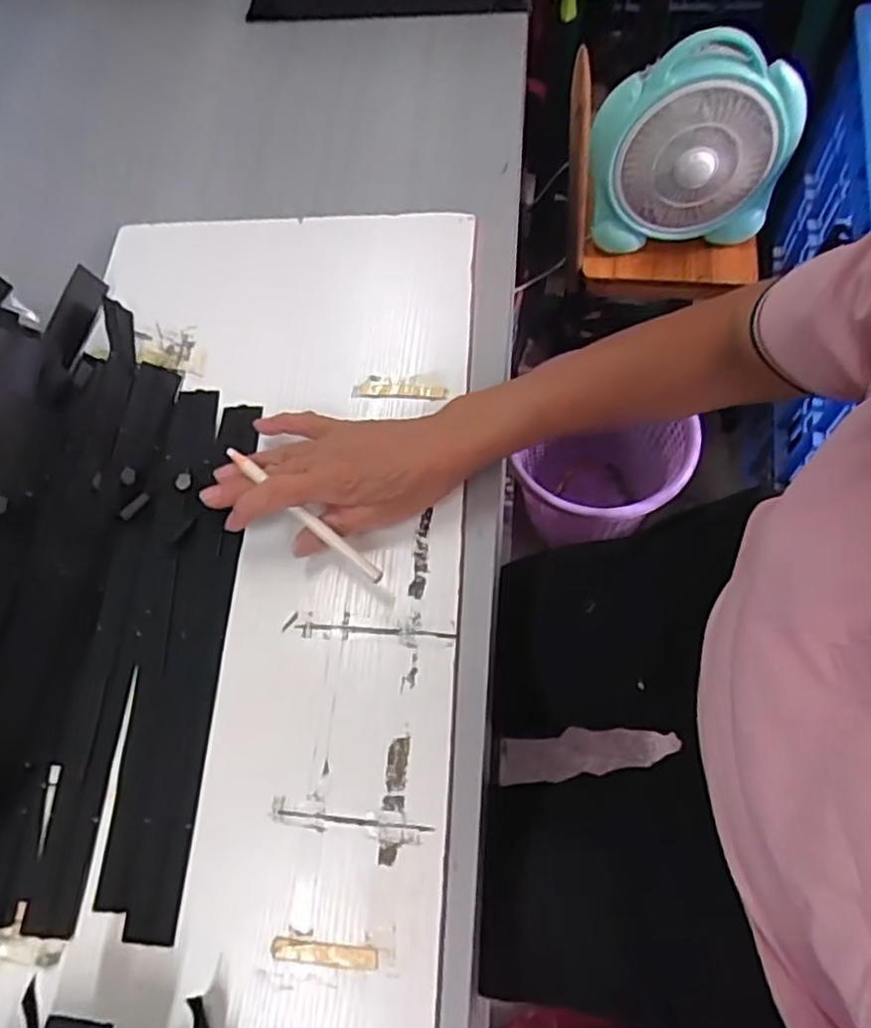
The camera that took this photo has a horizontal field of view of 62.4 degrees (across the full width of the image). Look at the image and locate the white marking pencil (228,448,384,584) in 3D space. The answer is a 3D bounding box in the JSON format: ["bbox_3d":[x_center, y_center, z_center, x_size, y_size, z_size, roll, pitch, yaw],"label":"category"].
[{"bbox_3d":[-0.086,0.000,0.468,0.132,0.009,0.009,40,70,8],"label":"white marking pencil"}]

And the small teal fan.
[{"bbox_3d":[0.312,-0.439,0.878,0.241,0.221,0.077,-6,66,3],"label":"small teal fan"}]

